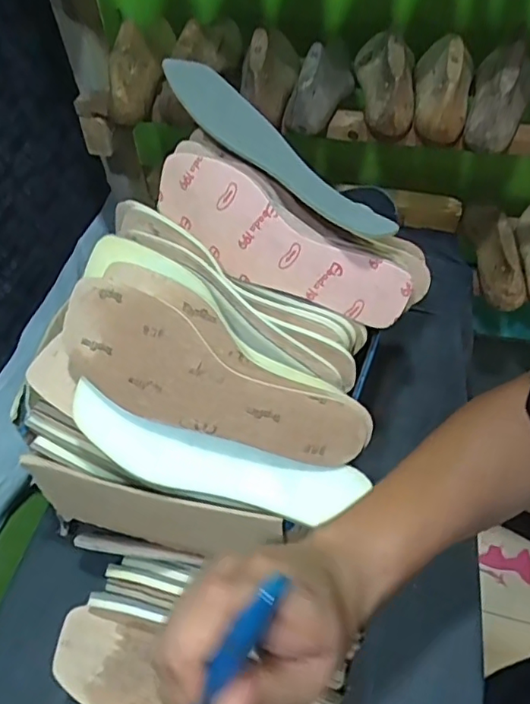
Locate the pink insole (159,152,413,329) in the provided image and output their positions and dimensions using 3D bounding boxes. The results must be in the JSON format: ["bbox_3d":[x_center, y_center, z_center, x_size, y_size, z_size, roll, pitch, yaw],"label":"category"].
[{"bbox_3d":[0.011,-0.090,0.483,0.233,0.077,0.012,30,24,1],"label":"pink insole"}]

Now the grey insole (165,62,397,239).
[{"bbox_3d":[0.010,-0.175,0.489,0.237,0.030,0.067,37,58,-3],"label":"grey insole"}]

